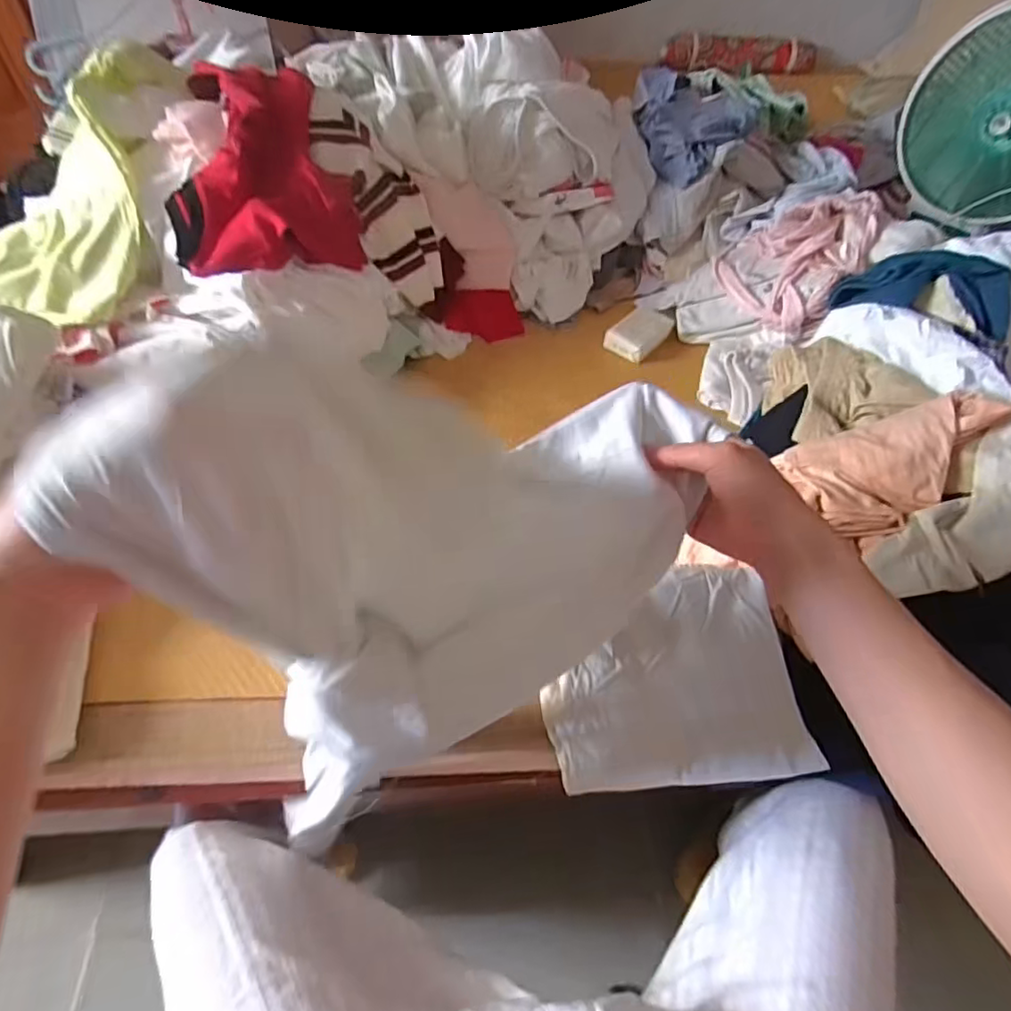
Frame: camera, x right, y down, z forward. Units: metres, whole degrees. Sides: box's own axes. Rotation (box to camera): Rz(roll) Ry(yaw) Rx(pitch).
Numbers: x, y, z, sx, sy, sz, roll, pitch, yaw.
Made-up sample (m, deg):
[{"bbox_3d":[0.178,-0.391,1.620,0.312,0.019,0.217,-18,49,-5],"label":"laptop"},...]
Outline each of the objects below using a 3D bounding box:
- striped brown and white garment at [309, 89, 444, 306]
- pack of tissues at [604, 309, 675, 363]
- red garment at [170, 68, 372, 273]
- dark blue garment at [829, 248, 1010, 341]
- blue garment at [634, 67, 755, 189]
[{"bbox_3d":[-0.166,-0.406,0.794,0.039,0.266,0.118,2,41,49],"label":"striped brown and white garment"},{"bbox_3d":[0.201,-0.262,0.897,0.068,0.028,0.100,31,58,19],"label":"pack of tissues"},{"bbox_3d":[-0.298,-0.411,0.733,0.209,0.154,0.226,-8,54,-9],"label":"red garment"},{"bbox_3d":[0.493,-0.259,0.718,0.197,0.070,0.080,23,53,38],"label":"dark blue garment"},{"bbox_3d":[0.300,-0.611,0.967,0.191,0.104,0.148,14,54,8],"label":"blue garment"}]

